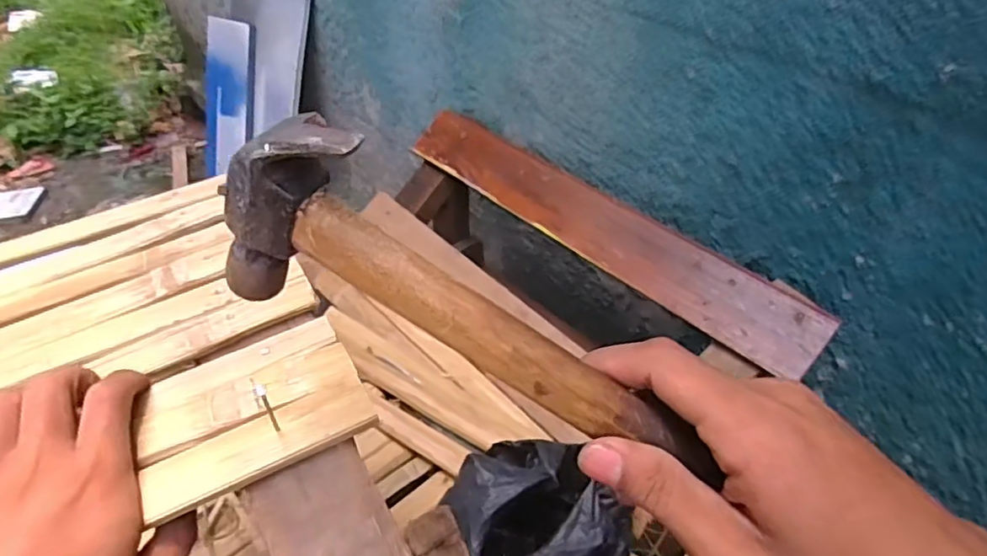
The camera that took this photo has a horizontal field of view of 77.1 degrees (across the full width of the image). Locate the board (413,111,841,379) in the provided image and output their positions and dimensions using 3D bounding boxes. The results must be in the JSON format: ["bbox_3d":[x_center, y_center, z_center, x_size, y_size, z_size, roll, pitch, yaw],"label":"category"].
[{"bbox_3d":[0.118,-0.079,0.808,0.628,0.017,0.086,35,87,32],"label":"board"}]

